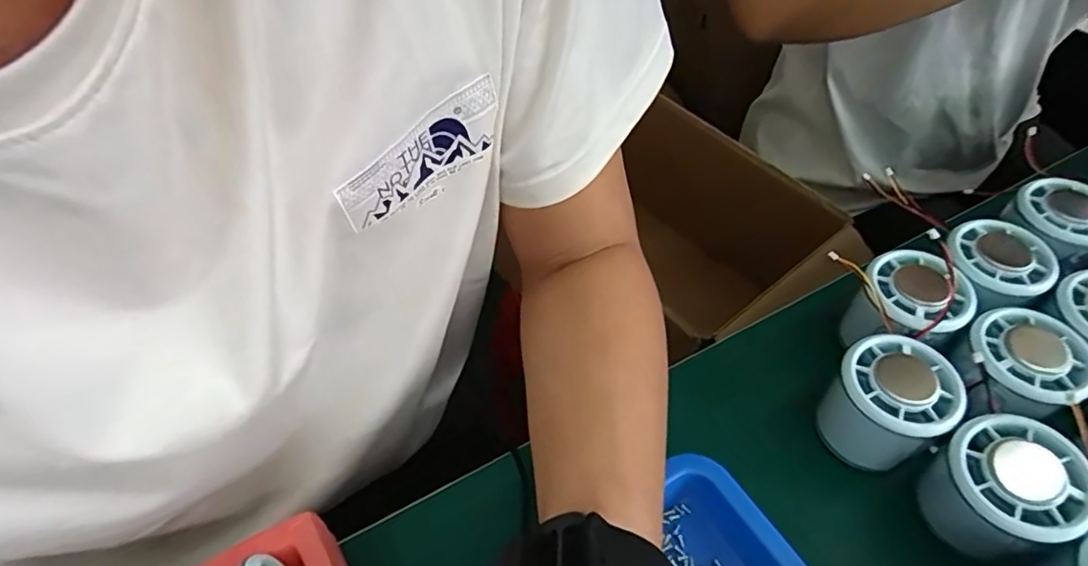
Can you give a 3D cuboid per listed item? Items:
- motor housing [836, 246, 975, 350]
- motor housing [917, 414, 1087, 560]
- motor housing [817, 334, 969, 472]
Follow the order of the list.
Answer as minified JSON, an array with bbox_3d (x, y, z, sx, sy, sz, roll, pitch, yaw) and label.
[{"bbox_3d":[0.214,0.015,0.358,0.056,0.054,0.059,-26,56,-17],"label":"motor housing"},{"bbox_3d":[0.217,0.099,0.285,0.051,0.053,0.054,-1,53,2],"label":"motor housing"},{"bbox_3d":[0.182,0.066,0.322,0.050,0.060,0.054,-1,53,2],"label":"motor housing"}]

